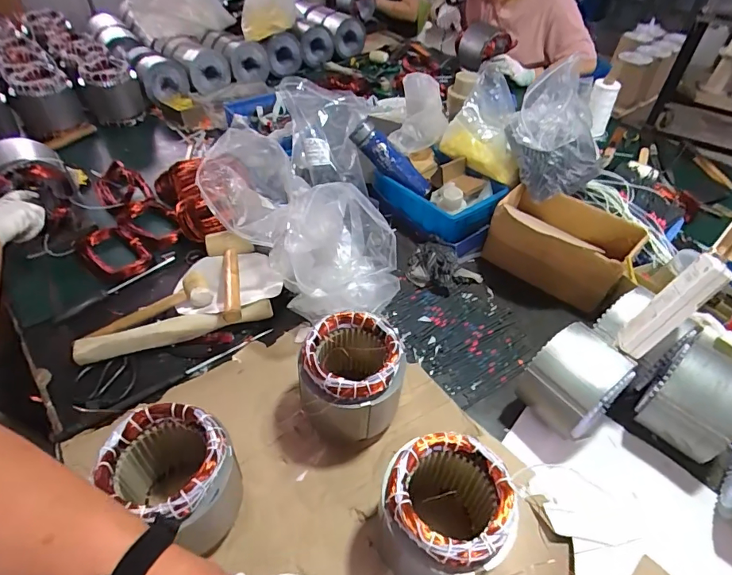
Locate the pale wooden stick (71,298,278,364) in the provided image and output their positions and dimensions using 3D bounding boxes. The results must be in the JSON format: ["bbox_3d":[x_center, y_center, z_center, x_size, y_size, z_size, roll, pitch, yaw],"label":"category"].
[{"bbox_3d":[-0.341,0.077,0.809,0.334,0.043,0.035,-13,47,-16],"label":"pale wooden stick"}]

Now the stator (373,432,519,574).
[{"bbox_3d":[0.091,0.280,0.556,0.141,0.170,0.145,2,45,-2],"label":"stator"}]

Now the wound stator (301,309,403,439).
[{"bbox_3d":[-0.022,0.144,0.682,0.137,0.164,0.133,1,46,-1],"label":"wound stator"}]

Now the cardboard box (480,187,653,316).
[{"bbox_3d":[0.404,-0.083,0.942,0.281,0.136,0.148,26,49,21],"label":"cardboard box"}]

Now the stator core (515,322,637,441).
[{"bbox_3d":[0.342,0.149,0.724,0.158,0.141,0.114,-27,53,-27],"label":"stator core"}]

